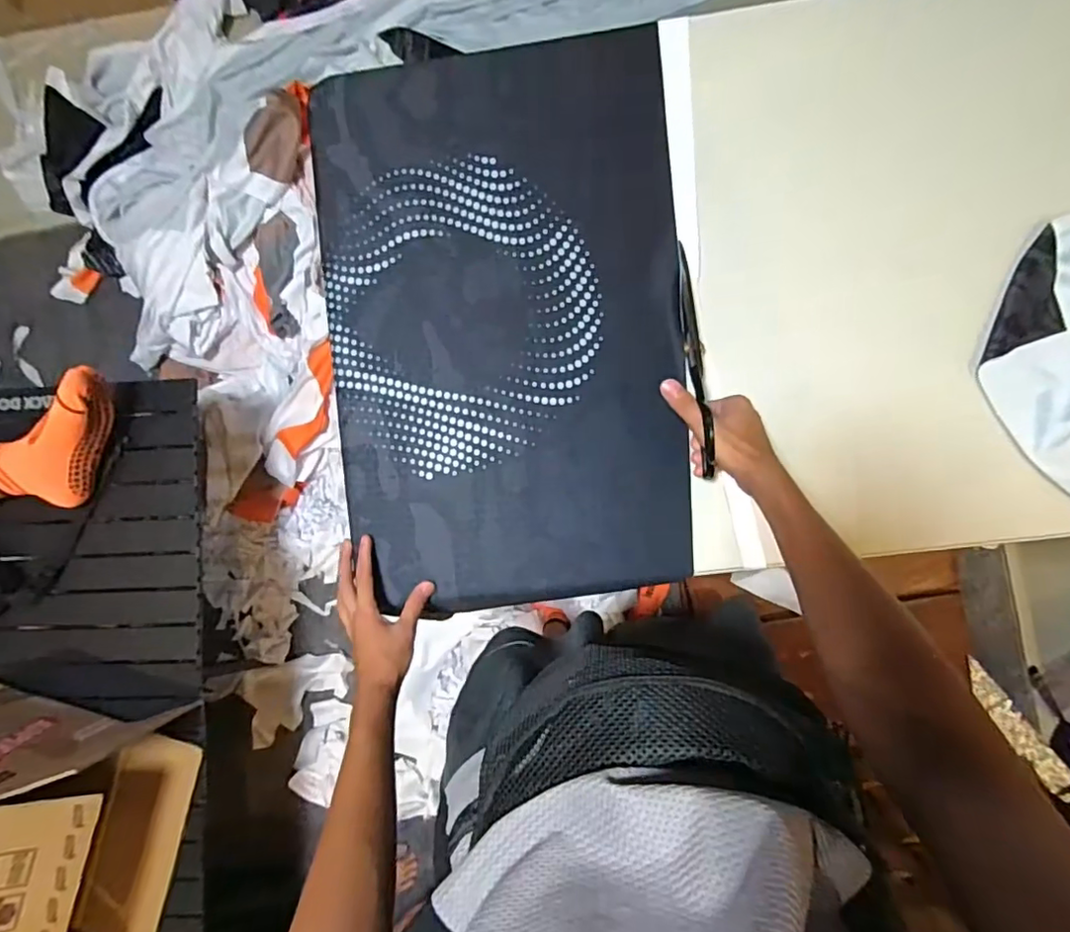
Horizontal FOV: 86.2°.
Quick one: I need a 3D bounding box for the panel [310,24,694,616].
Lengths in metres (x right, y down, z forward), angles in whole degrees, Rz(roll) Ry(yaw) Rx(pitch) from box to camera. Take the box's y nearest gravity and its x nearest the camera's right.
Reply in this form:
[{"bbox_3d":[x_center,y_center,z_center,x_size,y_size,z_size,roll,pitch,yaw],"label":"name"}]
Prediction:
[{"bbox_3d":[-0.033,-0.154,0.618,0.372,0.011,0.579,-5,88,4],"label":"panel"}]

